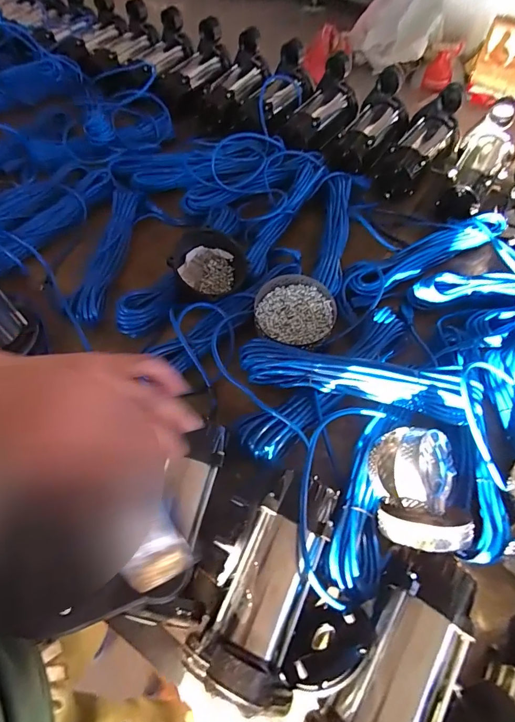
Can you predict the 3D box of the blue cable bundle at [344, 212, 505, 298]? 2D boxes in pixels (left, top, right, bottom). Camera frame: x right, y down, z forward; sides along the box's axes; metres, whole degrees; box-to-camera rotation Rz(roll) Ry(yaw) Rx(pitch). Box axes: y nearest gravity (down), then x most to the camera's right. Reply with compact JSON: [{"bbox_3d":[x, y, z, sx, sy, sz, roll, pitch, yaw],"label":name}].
[{"bbox_3d":[0.328,-0.210,0.768,0.367,0.030,0.066,-26,61,-15],"label":"blue cable bundle"}]

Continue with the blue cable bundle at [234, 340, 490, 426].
[{"bbox_3d":[0.140,0.023,0.594,0.349,0.056,0.068,12,59,8],"label":"blue cable bundle"}]

